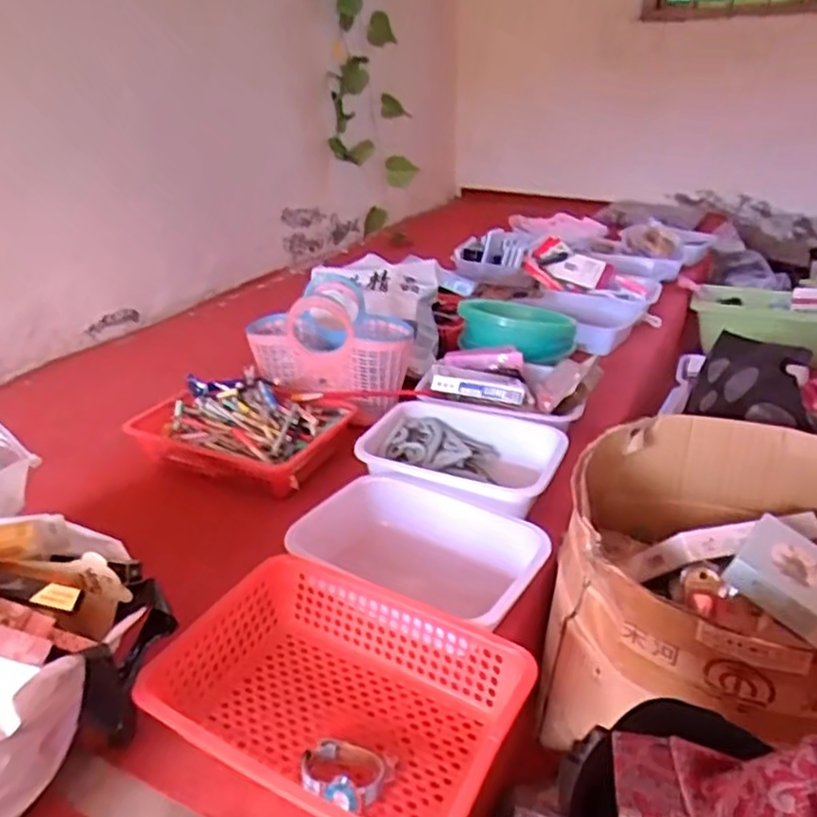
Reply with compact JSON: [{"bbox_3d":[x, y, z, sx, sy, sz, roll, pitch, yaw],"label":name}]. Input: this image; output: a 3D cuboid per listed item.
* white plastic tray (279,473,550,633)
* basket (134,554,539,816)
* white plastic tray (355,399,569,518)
[{"bbox_3d":[0.018,0.195,0.900,0.296,0.098,0.205,11,28,25],"label":"white plastic tray"},{"bbox_3d":[-0.066,0.286,0.685,0.320,0.086,0.240,11,28,24],"label":"basket"},{"bbox_3d":[0.081,0.082,1.081,0.284,0.086,0.252,9,27,21],"label":"white plastic tray"}]

